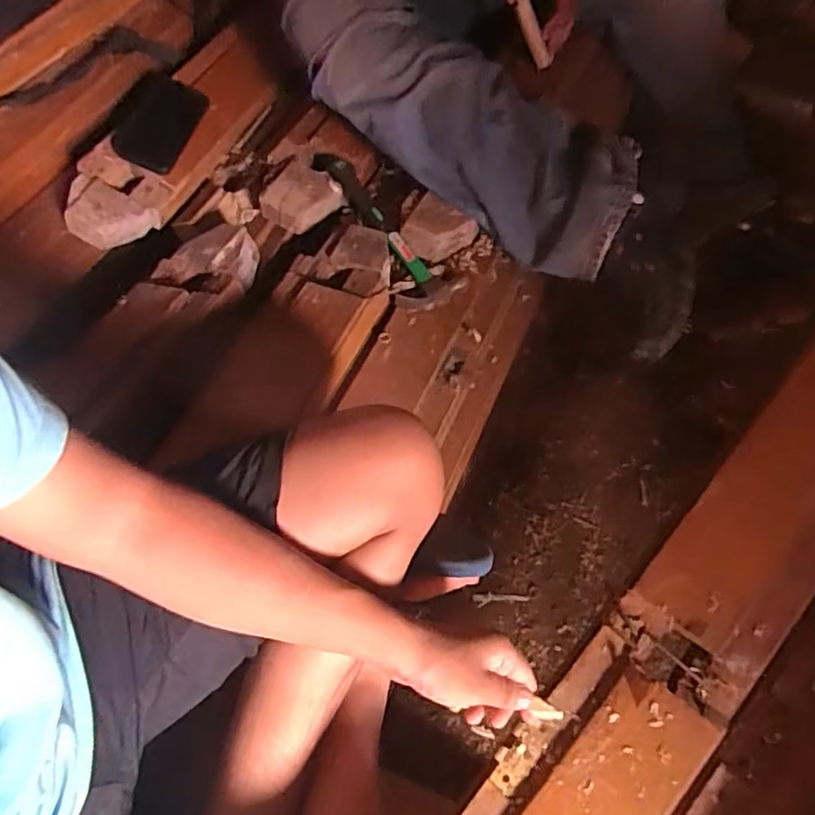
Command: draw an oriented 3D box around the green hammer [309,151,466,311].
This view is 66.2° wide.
[{"bbox_3d":[-0.035,-0.266,0.872,0.095,0.049,0.316,-25,64,-15],"label":"green hammer"}]

